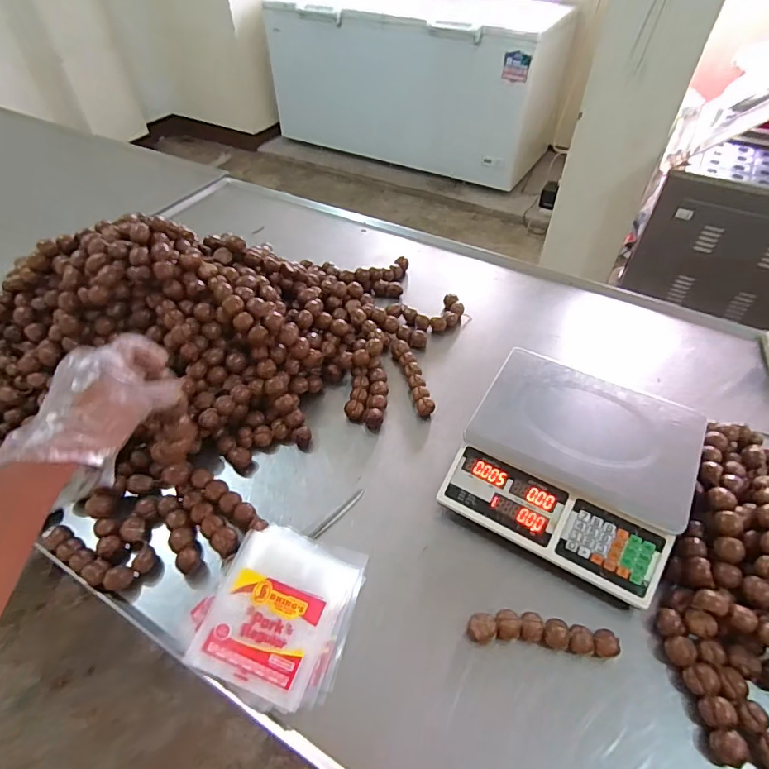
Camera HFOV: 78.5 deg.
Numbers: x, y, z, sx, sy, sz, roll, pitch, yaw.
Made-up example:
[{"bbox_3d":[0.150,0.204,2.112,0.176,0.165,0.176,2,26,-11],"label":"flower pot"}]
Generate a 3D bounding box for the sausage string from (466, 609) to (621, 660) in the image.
[{"bbox_3d":[0.207,0.330,0.626,0.189,0.035,0.043,4,49,3],"label":"sausage string"}]

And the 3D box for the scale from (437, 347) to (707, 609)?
[{"bbox_3d":[0.298,0.113,0.749,0.326,0.090,0.321,25,53,20],"label":"scale"}]

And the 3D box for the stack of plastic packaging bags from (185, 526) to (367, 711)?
[{"bbox_3d":[-0.142,0.311,0.656,0.195,0.034,0.217,16,51,14],"label":"stack of plastic packaging bags"}]

